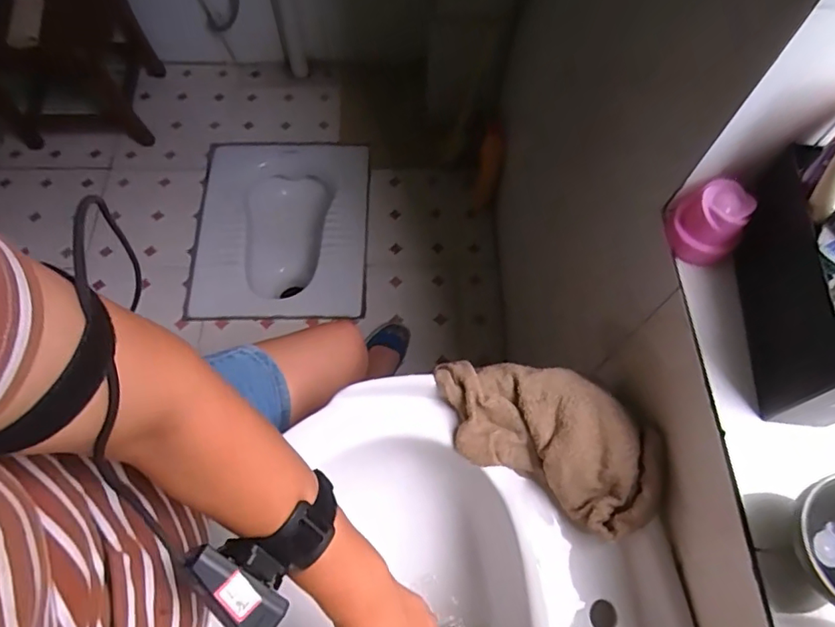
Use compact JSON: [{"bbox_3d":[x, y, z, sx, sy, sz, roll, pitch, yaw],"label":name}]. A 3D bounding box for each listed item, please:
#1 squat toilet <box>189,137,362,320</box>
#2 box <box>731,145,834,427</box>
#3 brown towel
[{"bbox_3d":[-0.342,-0.201,1.390,0.411,0.158,0.516,0,65,-2],"label":"squat toilet"},{"bbox_3d":[0.292,-0.022,0.410,0.049,0.088,0.201,3,65,-1],"label":"box"},{"bbox_3d":[0.123,0.113,0.522,0.230,0.040,0.125,25,84,20],"label":"brown towel"}]

